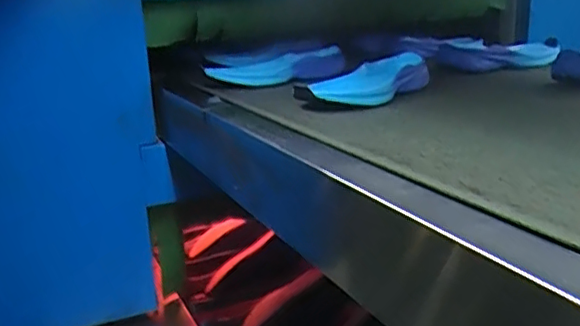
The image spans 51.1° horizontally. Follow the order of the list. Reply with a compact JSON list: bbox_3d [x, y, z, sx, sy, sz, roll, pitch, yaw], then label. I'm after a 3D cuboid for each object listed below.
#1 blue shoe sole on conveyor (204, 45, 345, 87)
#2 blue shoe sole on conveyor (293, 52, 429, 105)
[{"bbox_3d":[-0.026,-0.152,0.959,0.235,0.039,0.078,-17,22,-38],"label":"blue shoe sole on conveyor"},{"bbox_3d":[0.108,-0.111,0.822,0.091,0.035,0.224,14,23,43],"label":"blue shoe sole on conveyor"}]

